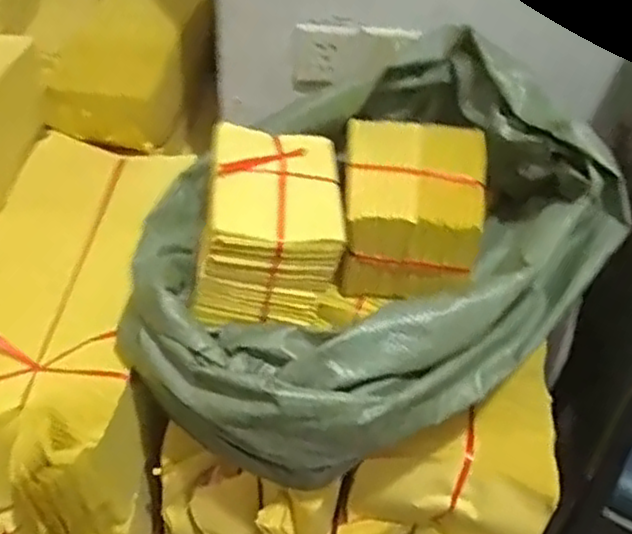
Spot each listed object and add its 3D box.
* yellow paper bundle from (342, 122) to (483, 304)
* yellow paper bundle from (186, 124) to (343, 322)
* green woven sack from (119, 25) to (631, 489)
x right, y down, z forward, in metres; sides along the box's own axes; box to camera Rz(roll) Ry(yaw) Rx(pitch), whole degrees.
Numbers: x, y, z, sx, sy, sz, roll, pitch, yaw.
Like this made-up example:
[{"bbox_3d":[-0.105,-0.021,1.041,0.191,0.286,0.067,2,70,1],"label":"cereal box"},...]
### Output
[{"bbox_3d":[0.101,-0.060,0.797,0.145,0.110,0.175,5,45,0],"label":"yellow paper bundle"},{"bbox_3d":[-0.046,-0.043,0.739,0.144,0.122,0.167,5,45,0],"label":"yellow paper bundle"},{"bbox_3d":[0.050,0.000,0.787,0.472,0.312,0.332,-20,50,-23],"label":"green woven sack"}]

